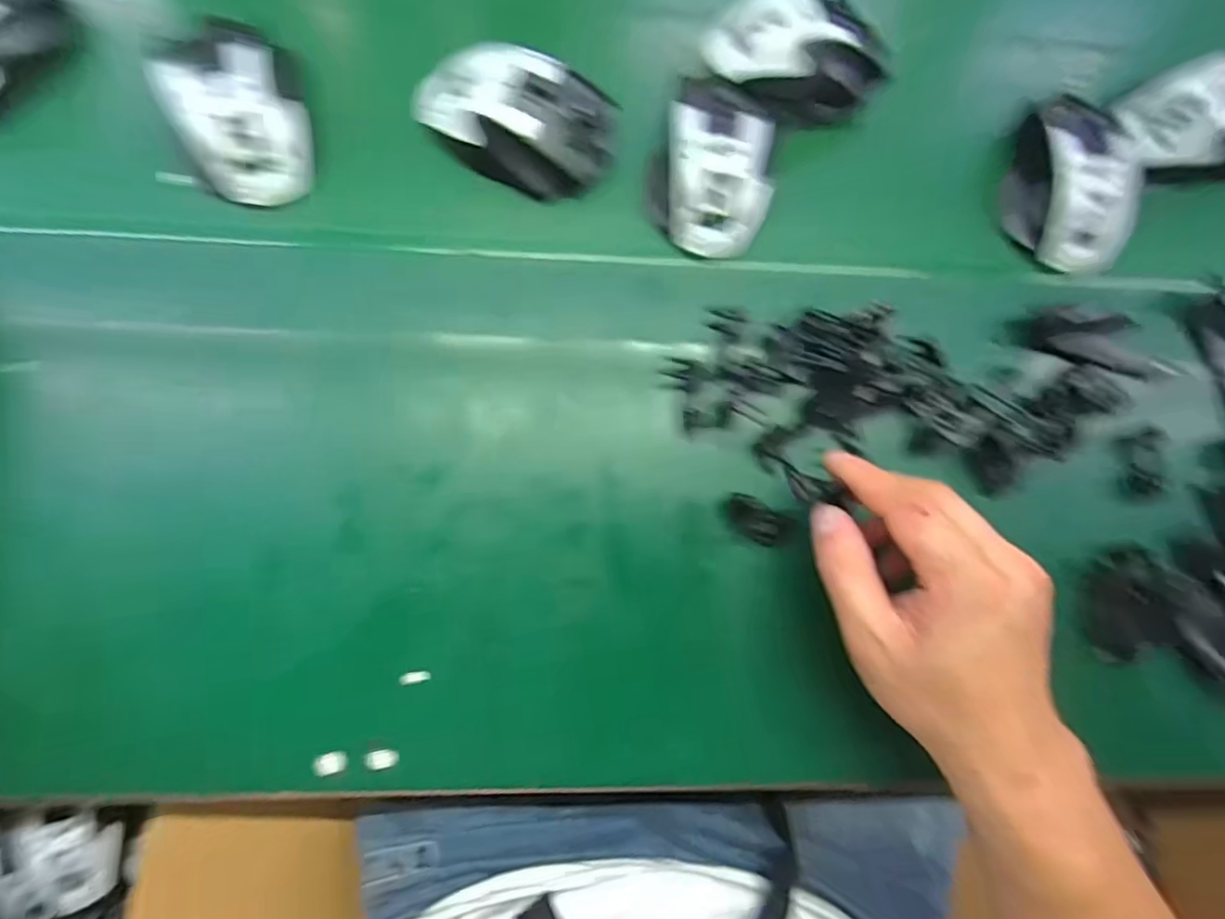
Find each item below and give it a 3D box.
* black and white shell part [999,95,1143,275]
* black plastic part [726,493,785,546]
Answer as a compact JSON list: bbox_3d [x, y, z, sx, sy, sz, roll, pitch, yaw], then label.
[{"bbox_3d":[0.292,-0.178,0.383,0.057,0.046,0.110,-6,84,-4],"label":"black and white shell part"},{"bbox_3d":[0.081,0.034,0.343,0.037,0.010,0.018,39,83,1],"label":"black plastic part"}]

